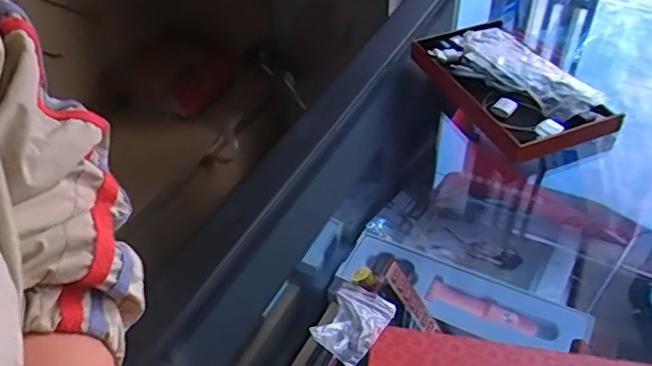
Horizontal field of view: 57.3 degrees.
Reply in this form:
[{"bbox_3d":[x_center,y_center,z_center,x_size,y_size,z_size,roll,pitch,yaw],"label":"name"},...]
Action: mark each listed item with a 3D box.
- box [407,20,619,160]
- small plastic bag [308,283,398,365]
[{"bbox_3d":[0.174,-0.094,0.572,0.107,0.030,0.186,-16,48,-16],"label":"box"},{"bbox_3d":[0.015,0.089,0.381,0.039,0.010,0.057,25,50,22],"label":"small plastic bag"}]

